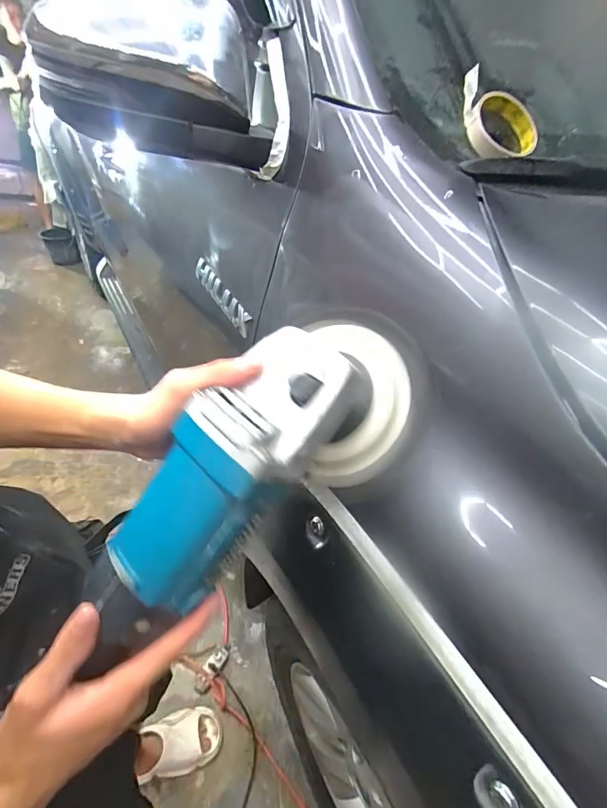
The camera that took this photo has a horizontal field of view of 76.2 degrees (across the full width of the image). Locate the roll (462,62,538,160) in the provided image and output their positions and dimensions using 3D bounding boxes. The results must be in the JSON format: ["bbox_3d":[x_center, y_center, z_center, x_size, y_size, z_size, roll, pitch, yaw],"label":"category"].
[{"bbox_3d":[0.240,-0.340,0.472,0.094,0.026,0.092,0,82,-17],"label":"roll"}]

